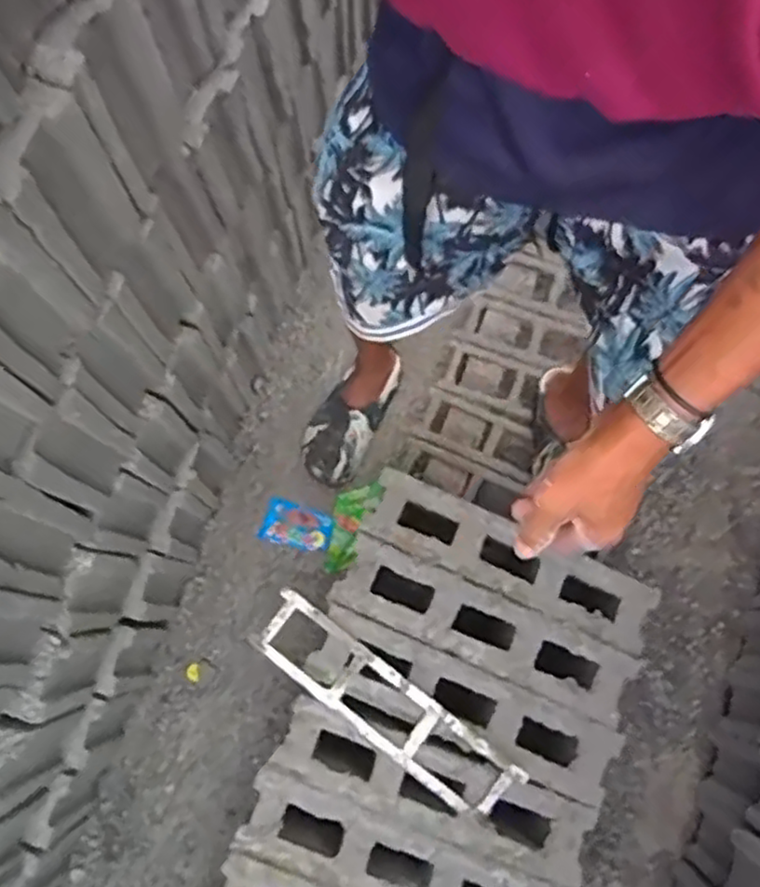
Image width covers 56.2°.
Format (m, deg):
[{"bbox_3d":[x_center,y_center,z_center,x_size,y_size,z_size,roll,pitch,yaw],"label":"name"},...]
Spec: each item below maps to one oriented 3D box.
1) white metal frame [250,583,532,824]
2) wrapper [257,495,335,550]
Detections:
[{"bbox_3d":[0.003,0.329,0.896,0.362,0.023,0.088,37,79,9],"label":"white metal frame"},{"bbox_3d":[-0.143,0.142,1.215,0.121,0.015,0.073,20,77,5],"label":"wrapper"}]

